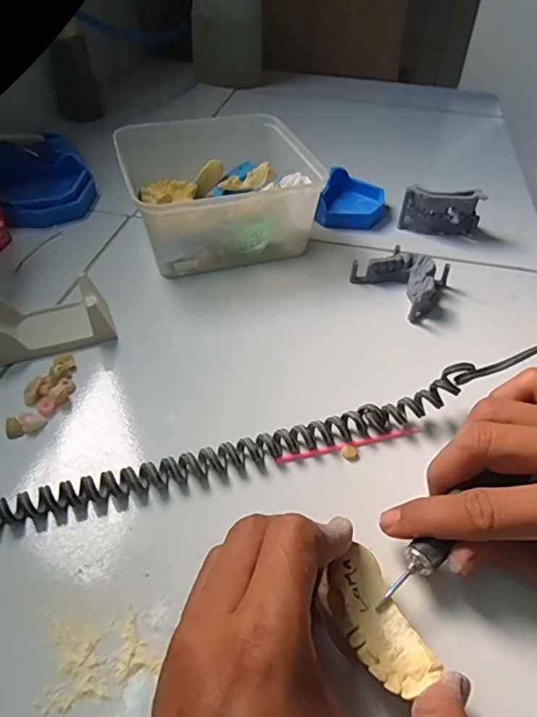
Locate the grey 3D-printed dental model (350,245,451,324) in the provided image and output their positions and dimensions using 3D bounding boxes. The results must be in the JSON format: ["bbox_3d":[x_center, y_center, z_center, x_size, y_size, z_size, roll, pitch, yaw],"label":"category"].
[{"bbox_3d":[0.104,-0.065,0.416,0.073,0.025,0.060,21,48,18],"label":"grey 3D-printed dental model"}]

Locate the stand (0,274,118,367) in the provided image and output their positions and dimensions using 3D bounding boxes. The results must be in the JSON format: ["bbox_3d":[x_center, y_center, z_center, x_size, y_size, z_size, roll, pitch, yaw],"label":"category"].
[{"bbox_3d":[-0.161,-0.029,0.362,0.090,0.028,0.048,-16,48,-17],"label":"stand"}]

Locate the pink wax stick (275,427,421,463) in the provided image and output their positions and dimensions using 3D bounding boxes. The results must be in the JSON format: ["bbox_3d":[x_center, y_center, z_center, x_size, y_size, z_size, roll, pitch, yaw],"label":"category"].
[{"bbox_3d":[0.050,0.052,0.311,0.092,0.004,0.006,-9,46,-11],"label":"pink wax stick"}]

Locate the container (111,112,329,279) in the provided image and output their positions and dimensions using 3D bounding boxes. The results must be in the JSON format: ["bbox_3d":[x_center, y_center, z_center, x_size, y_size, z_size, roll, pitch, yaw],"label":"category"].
[{"bbox_3d":[-0.045,-0.154,0.466,0.158,0.064,0.157,-11,46,-14],"label":"container"}]

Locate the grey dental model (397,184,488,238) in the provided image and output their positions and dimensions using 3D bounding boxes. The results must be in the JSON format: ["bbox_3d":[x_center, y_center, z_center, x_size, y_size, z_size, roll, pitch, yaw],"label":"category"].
[{"bbox_3d":[0.163,-0.138,0.479,0.071,0.044,0.014,7,45,5],"label":"grey dental model"}]

